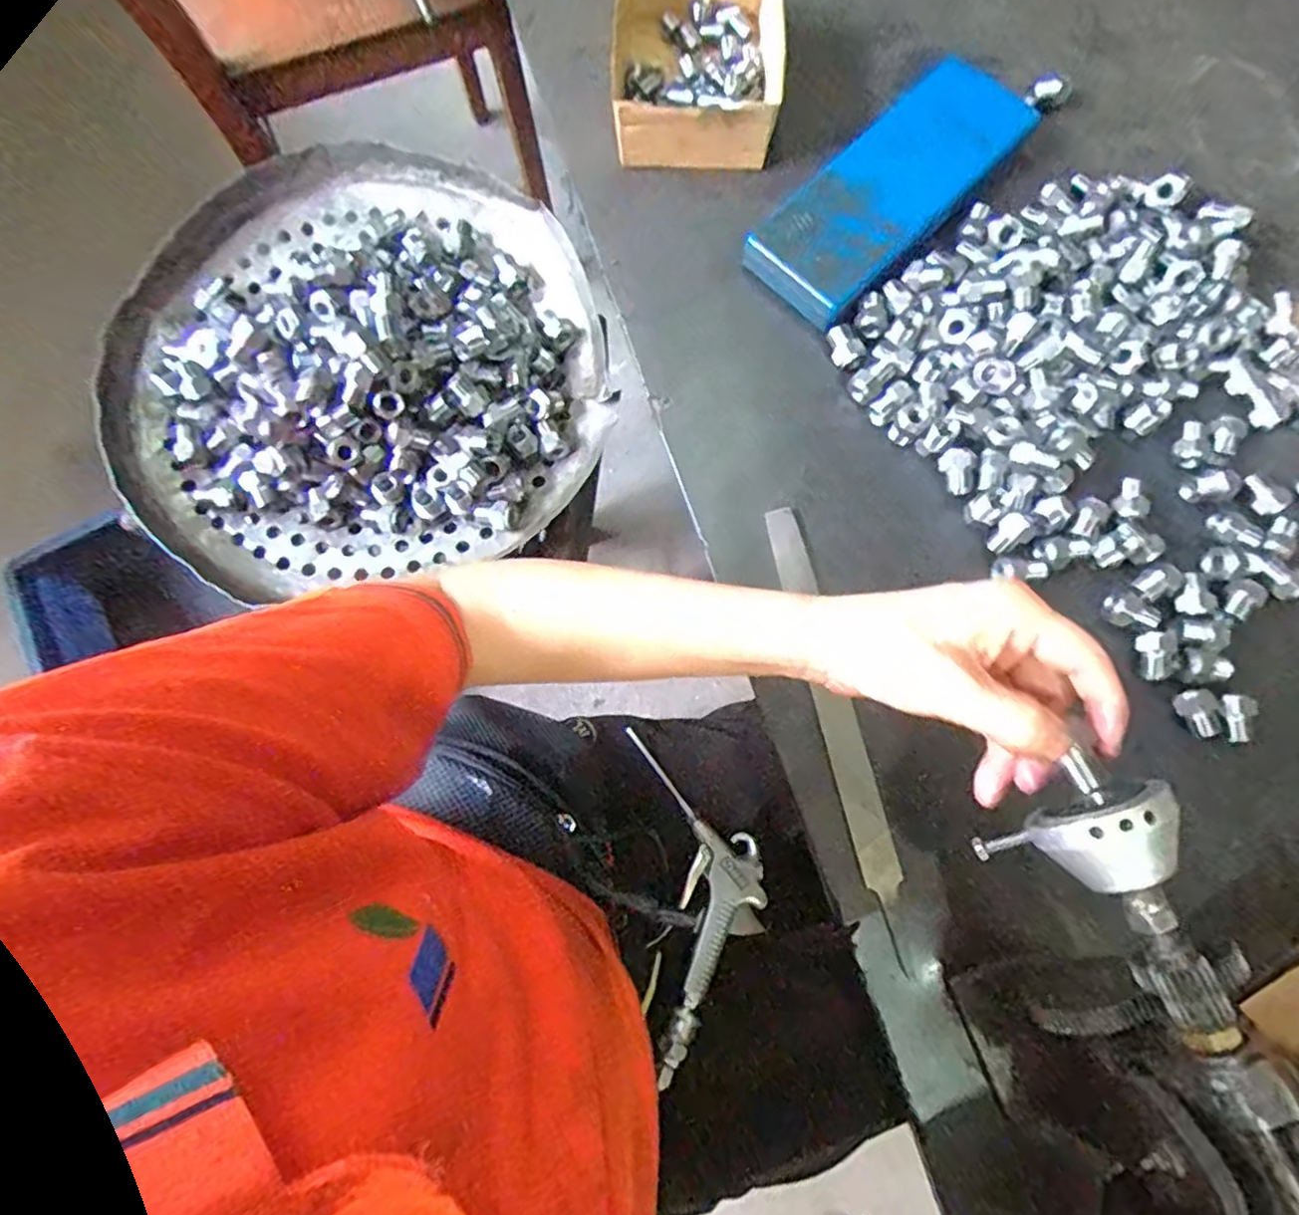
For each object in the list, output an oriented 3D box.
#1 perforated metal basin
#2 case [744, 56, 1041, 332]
[{"bbox_3d":[-0.232,-0.199,0.518,0.377,0.084,0.345,0,77,0],"label":"perforated metal basin"},{"bbox_3d":[0.178,-0.312,0.503,0.242,0.025,0.087,-44,81,-9],"label":"case"}]

